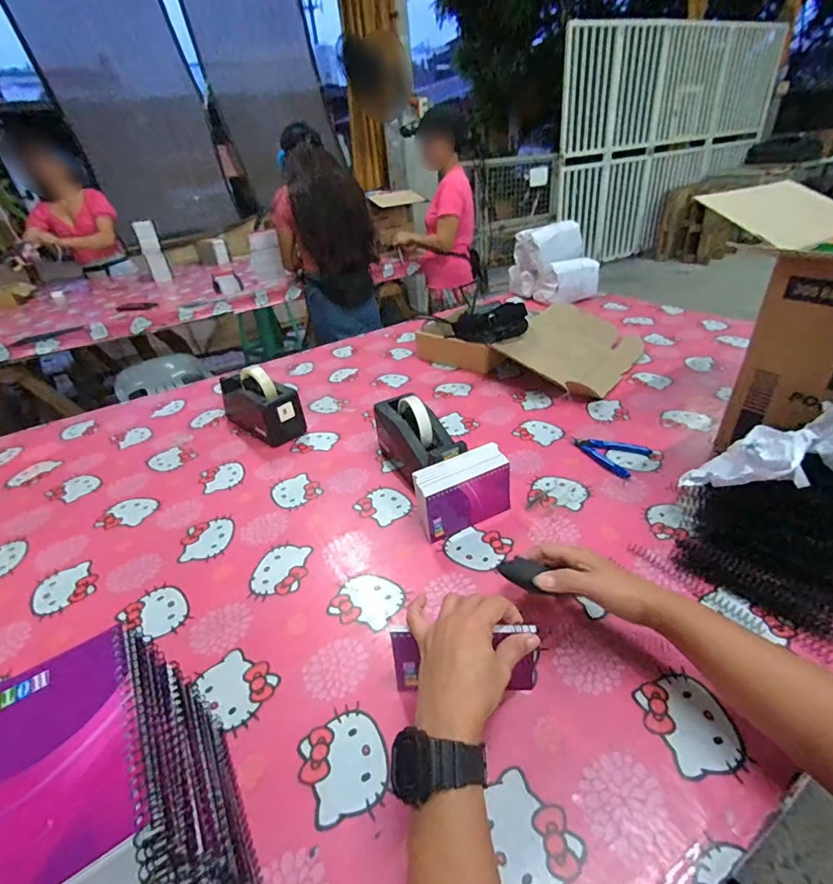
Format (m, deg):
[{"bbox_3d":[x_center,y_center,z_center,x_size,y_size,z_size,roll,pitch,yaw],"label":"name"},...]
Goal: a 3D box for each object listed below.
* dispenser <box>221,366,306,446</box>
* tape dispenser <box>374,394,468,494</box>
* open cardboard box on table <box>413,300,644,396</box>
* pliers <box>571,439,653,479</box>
[{"bbox_3d":[-0.314,-0.083,0.874,0.089,0.121,0.199,-32,42,-33],"label":"dispenser"},{"bbox_3d":[0.005,0.000,0.695,0.078,0.122,0.190,-19,36,-19],"label":"tape dispenser"},{"bbox_3d":[0.274,-0.257,1.078,0.467,0.075,0.361,21,42,34],"label":"open cardboard box on table"},{"bbox_3d":[0.313,0.017,0.722,0.083,0.009,0.108,-31,41,-32],"label":"pliers"}]

